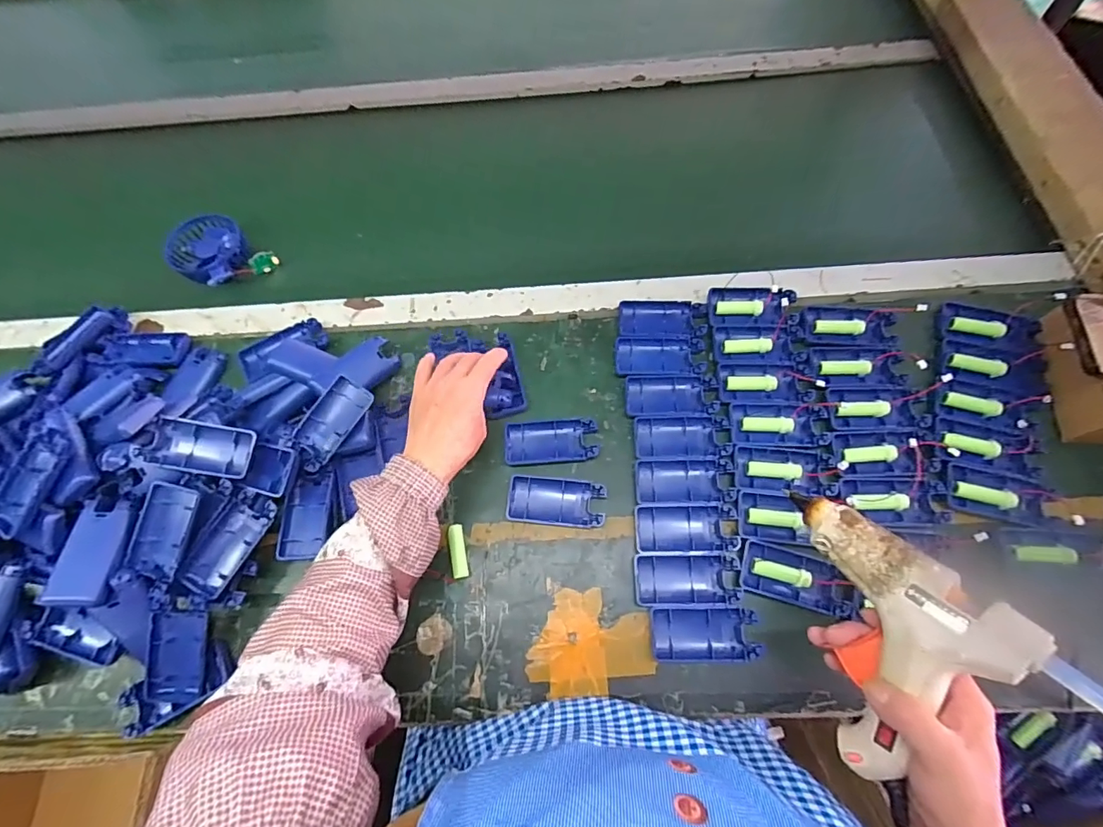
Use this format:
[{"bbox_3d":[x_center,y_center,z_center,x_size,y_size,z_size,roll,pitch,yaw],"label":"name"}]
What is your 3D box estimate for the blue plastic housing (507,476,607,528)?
[{"bbox_3d":[0.004,0.087,0.483,0.094,0.014,0.045,4,68,5],"label":"blue plastic housing"}]

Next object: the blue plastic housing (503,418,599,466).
[{"bbox_3d":[0.000,0.029,0.505,0.093,0.014,0.048,-4,67,2],"label":"blue plastic housing"}]

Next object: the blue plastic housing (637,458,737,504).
[{"bbox_3d":[0.130,0.067,0.482,0.092,0.013,0.042,-2,67,3],"label":"blue plastic housing"}]

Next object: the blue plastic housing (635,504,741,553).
[{"bbox_3d":[0.128,0.109,0.465,0.093,0.013,0.045,-1,67,3],"label":"blue plastic housing"}]

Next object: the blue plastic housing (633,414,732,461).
[{"bbox_3d":[0.132,0.025,0.498,0.093,0.013,0.047,0,68,3],"label":"blue plastic housing"}]

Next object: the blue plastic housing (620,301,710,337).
[{"bbox_3d":[0.122,-0.105,0.542,0.093,0.012,0.044,4,68,5],"label":"blue plastic housing"}]

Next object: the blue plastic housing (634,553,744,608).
[{"bbox_3d":[0.124,0.153,0.449,0.092,0.014,0.045,-2,67,3],"label":"blue plastic housing"}]

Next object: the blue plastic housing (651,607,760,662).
[{"bbox_3d":[0.134,0.196,0.433,0.090,0.015,0.044,-2,67,3],"label":"blue plastic housing"}]

